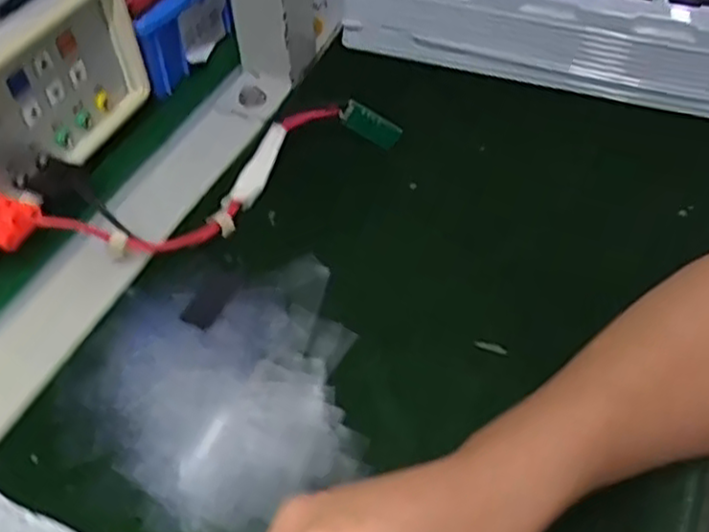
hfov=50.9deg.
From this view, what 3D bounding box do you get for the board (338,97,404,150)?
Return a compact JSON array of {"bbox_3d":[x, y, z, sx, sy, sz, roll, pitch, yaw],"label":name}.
[{"bbox_3d":[0.010,-0.087,0.460,0.038,0.019,0.006,27,33,-8],"label":"board"}]

